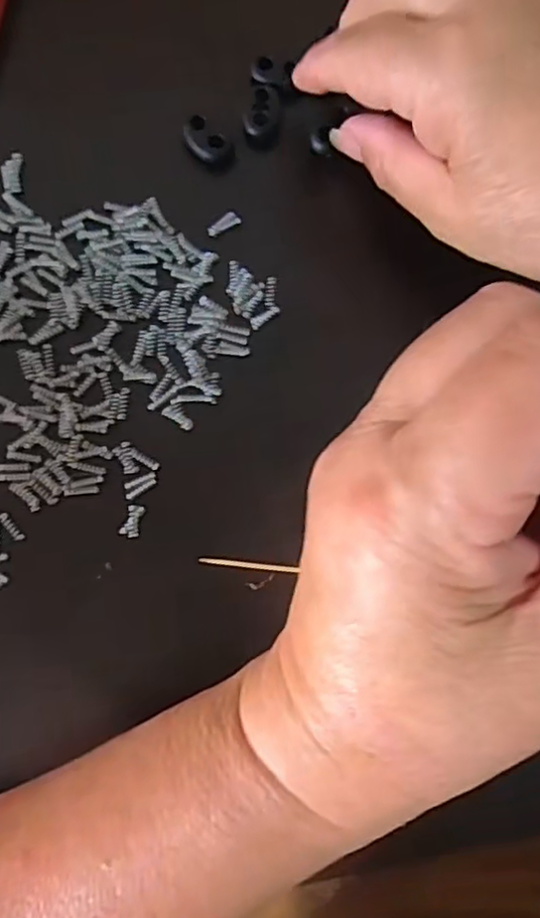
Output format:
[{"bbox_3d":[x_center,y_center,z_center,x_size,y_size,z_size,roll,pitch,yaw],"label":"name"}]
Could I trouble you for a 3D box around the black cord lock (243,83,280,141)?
[{"bbox_3d":[-0.003,-0.132,0.251,0.013,0.009,0.022,10,80,-1],"label":"black cord lock"}]

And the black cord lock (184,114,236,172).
[{"bbox_3d":[-0.023,-0.119,0.248,0.019,0.011,0.013,34,81,3],"label":"black cord lock"}]

